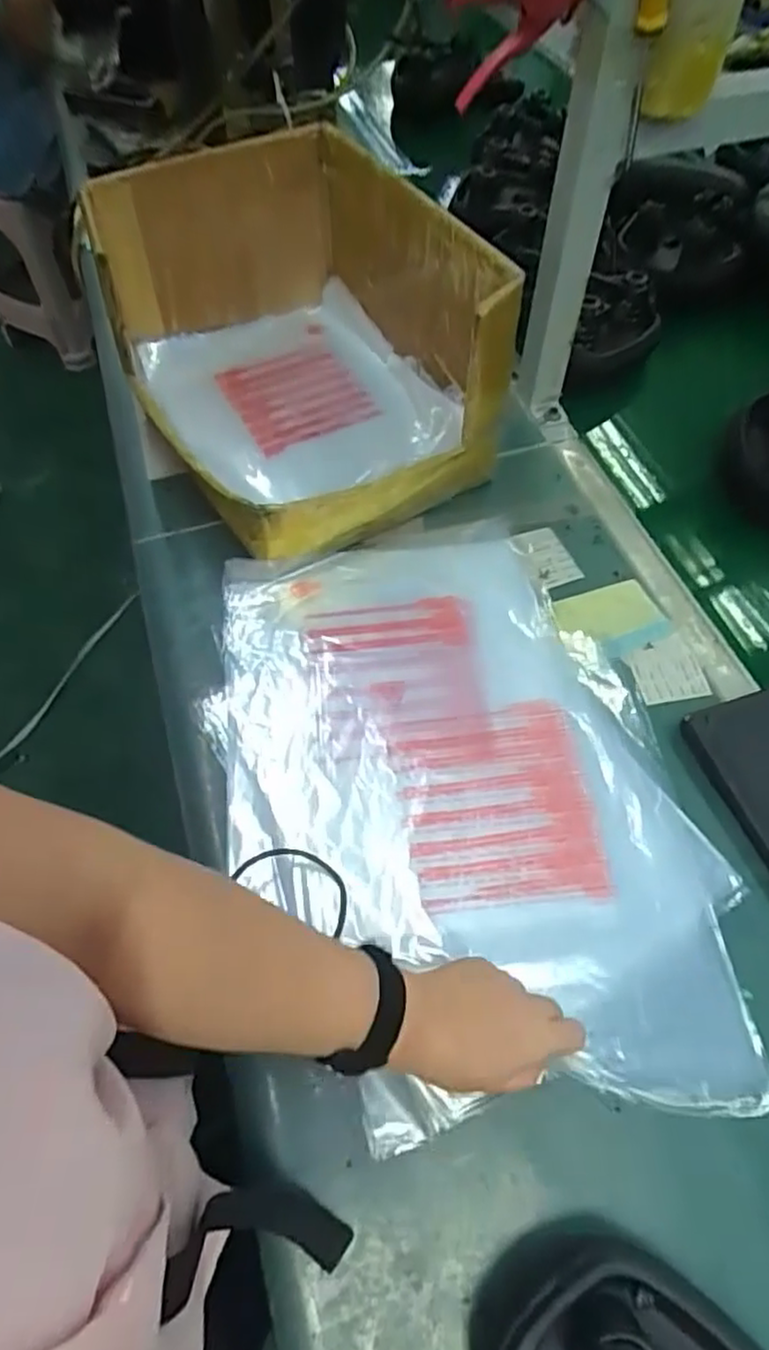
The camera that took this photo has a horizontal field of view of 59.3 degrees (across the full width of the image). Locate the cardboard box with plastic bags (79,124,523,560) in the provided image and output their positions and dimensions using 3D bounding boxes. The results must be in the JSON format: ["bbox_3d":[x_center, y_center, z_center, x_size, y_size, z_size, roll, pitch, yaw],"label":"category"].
[{"bbox_3d":[-0.117,-0.404,0.768,0.352,0.242,0.537,-25,61,-14],"label":"cardboard box with plastic bags"}]

